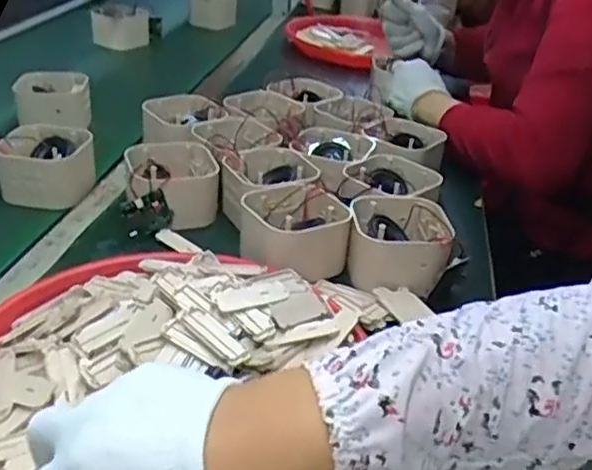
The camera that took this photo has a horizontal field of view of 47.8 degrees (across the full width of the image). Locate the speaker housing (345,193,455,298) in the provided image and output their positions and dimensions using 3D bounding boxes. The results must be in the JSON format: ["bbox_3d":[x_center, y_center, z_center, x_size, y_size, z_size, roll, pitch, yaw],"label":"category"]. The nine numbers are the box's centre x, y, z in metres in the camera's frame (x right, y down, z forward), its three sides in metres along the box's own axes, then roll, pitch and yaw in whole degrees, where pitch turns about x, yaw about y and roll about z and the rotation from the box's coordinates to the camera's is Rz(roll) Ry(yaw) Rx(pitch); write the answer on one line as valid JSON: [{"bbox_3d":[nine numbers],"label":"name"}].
[{"bbox_3d":[0.096,0.007,0.628,0.090,0.056,0.100,6,30,3],"label":"speaker housing"}]

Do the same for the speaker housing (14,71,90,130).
[{"bbox_3d":[-0.318,-0.172,0.873,0.095,0.061,0.073,-6,32,-16],"label":"speaker housing"}]

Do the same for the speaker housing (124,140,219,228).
[{"bbox_3d":[-0.127,-0.052,0.695,0.090,0.058,0.090,-6,32,-16],"label":"speaker housing"}]

